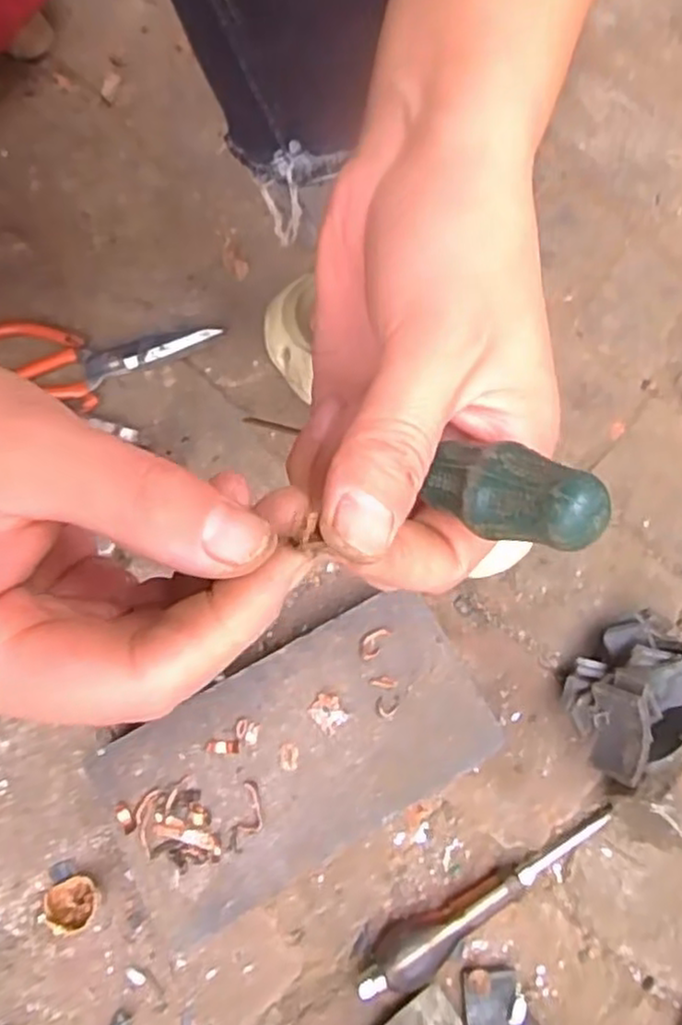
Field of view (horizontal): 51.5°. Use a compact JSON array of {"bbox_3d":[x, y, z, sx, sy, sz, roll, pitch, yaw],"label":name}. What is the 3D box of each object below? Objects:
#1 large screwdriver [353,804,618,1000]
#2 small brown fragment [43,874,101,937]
[{"bbox_3d":[0.092,0.235,0.431,0.183,0.031,0.028,-26,75,-12],"label":"large screwdriver"},{"bbox_3d":[-0.158,0.231,0.416,0.032,0.017,0.028,-17,74,-10],"label":"small brown fragment"}]

